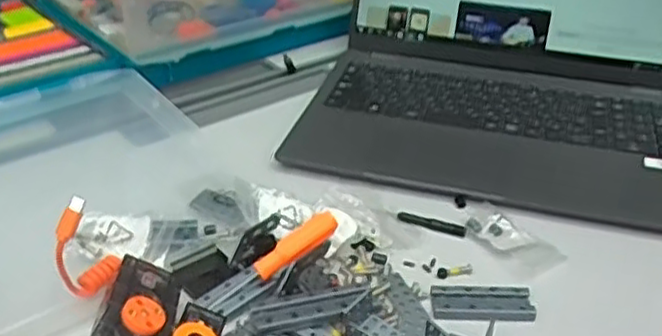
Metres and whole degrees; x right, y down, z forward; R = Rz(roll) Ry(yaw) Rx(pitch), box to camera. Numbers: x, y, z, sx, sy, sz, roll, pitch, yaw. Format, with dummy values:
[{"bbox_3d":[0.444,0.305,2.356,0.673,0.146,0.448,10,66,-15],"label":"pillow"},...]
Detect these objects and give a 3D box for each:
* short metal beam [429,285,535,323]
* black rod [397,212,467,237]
[{"bbox_3d":[0.097,0.085,0.446,0.062,0.008,0.026,2,32,1],"label":"short metal beam"},{"bbox_3d":[0.074,0.041,0.515,0.051,0.005,0.010,16,37,17],"label":"black rod"}]

